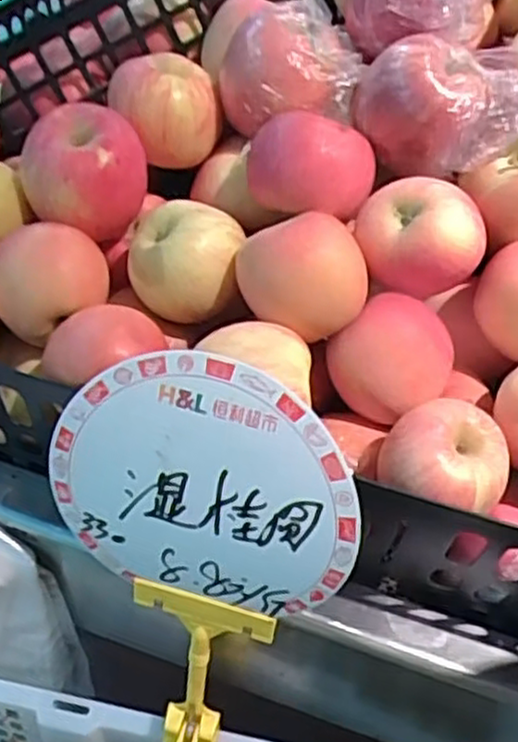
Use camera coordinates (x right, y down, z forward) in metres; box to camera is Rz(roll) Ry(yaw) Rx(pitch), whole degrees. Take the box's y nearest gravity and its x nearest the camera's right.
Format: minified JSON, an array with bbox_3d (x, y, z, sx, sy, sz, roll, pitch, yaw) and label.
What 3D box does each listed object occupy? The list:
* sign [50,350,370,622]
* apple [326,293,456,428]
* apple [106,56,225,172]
[{"bbox_3d":[-0.030,0.062,0.389,0.161,0.147,0.009,11,27,13],"label":"sign"},{"bbox_3d":[0.083,-0.006,0.440,0.062,0.059,0.060,-31,57,-31],"label":"apple"},{"bbox_3d":[-0.063,-0.175,0.499,0.062,0.055,0.061,3,46,-4],"label":"apple"}]

